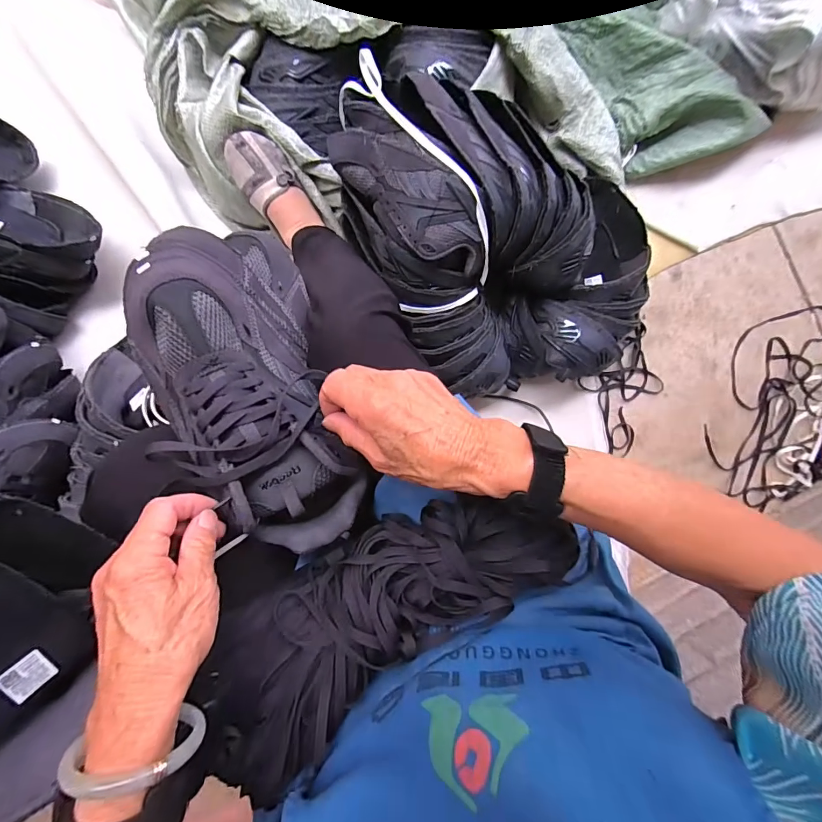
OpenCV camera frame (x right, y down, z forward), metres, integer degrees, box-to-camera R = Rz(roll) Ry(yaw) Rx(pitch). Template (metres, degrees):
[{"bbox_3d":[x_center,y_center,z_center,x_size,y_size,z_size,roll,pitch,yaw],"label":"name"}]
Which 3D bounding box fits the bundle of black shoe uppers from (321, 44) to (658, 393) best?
[{"bbox_3d":[0.144,-0.249,0.607,0.454,0.185,0.424,-11,92,-7],"label":"bundle of black shoe uppers"}]

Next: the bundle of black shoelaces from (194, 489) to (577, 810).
[{"bbox_3d":[-0.027,0.161,0.327,0.309,0.058,0.111,-32,95,-6],"label":"bundle of black shoelaces"}]

